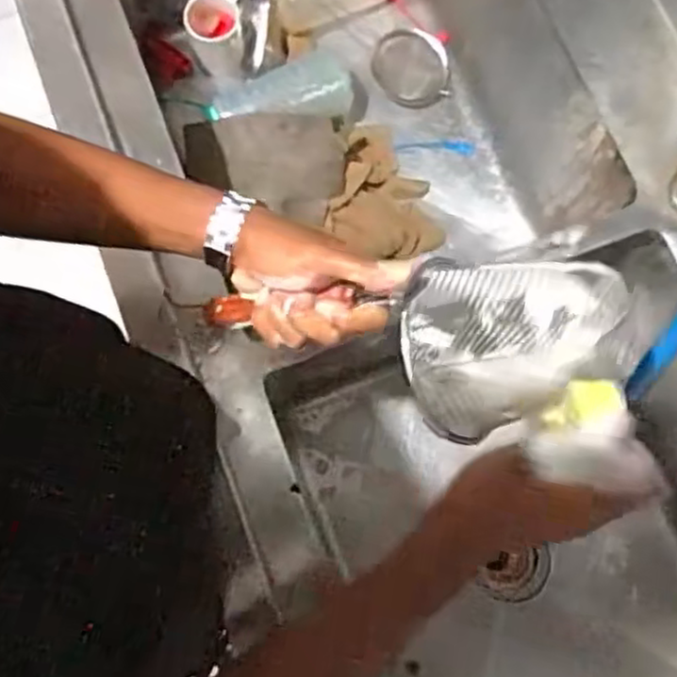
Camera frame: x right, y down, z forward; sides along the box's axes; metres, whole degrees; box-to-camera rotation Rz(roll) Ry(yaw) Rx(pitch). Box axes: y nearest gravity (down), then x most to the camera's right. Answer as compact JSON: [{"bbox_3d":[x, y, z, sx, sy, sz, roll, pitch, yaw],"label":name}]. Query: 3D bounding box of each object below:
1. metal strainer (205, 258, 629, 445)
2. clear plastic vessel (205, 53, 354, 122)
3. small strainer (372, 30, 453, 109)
[{"bbox_3d":[0.049,0.003,0.501,0.277,0.100,0.116,6,79,29],"label":"metal strainer"},{"bbox_3d":[-0.079,-0.331,0.992,0.199,0.066,0.077,-19,78,-5],"label":"clear plastic vessel"},{"bbox_3d":[0.110,-0.407,1.057,0.112,0.034,0.114,-5,77,-1],"label":"small strainer"}]

